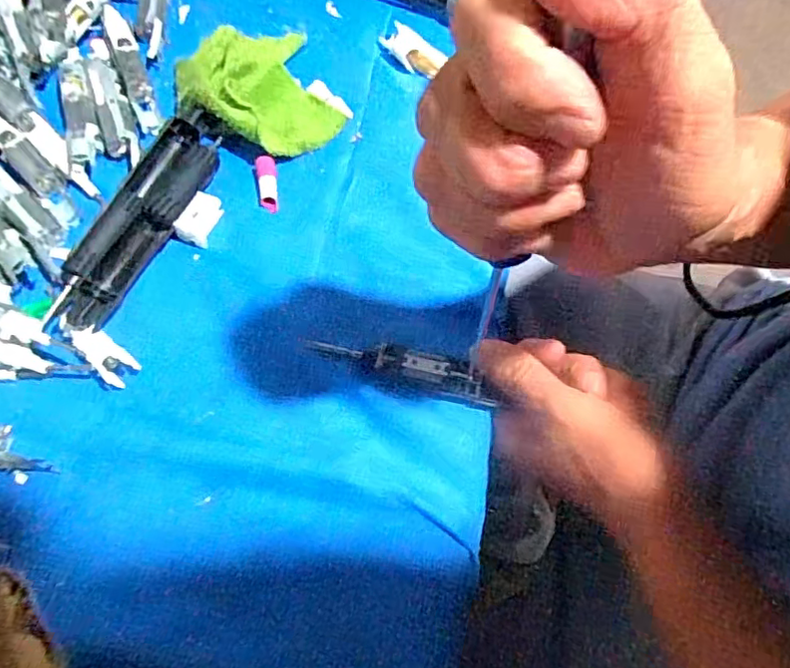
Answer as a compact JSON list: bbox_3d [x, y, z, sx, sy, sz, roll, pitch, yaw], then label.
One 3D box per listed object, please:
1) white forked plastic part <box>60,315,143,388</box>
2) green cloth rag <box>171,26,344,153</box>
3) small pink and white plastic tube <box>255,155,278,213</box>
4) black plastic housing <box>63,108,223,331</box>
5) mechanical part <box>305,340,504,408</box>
[{"bbox_3d":[-0.159,0.009,0.307,0.047,0.012,0.016,34,69,14],"label":"white forked plastic part"},{"bbox_3d":[-0.095,-0.167,0.386,0.090,0.024,0.114,-22,67,-10],"label":"green cloth rag"},{"bbox_3d":[-0.080,-0.095,0.362,0.012,0.009,0.038,-8,65,-4],"label":"small pink and white plastic tube"},{"bbox_3d":[-0.148,-0.071,0.342,0.041,0.015,0.155,21,67,9],"label":"black plastic housing"},{"bbox_3d":[0.003,0.015,0.309,0.101,0.012,0.019,16,66,5],"label":"mechanical part"}]

